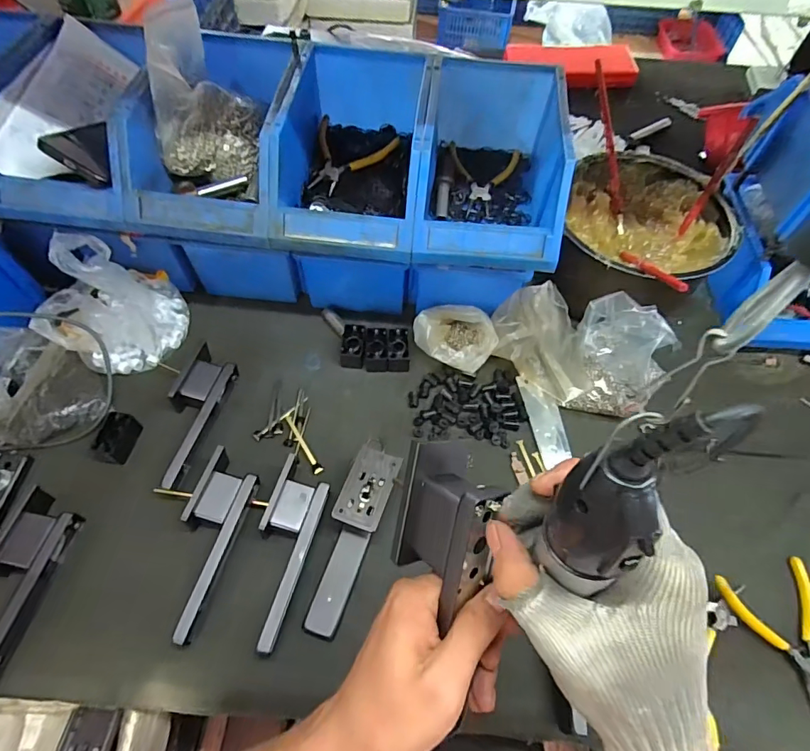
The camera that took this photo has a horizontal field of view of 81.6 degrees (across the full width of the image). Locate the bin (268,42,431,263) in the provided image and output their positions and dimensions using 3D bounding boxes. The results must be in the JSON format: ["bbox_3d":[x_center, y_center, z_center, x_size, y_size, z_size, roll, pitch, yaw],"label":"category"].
[{"bbox_3d":[-0.055,-0.264,0.543,0.150,0.117,0.263,6,60,2],"label":"bin"}]

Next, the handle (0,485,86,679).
[{"bbox_3d":[-0.389,0.204,0.459,0.065,0.035,0.180,10,60,4],"label":"handle"}]

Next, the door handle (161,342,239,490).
[{"bbox_3d":[-0.260,0.048,0.569,0.058,0.042,0.182,11,60,5],"label":"door handle"}]

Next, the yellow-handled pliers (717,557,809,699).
[{"bbox_3d":[0.387,0.257,0.466,0.107,0.025,0.127,-11,61,-8],"label":"yellow-handled pliers"}]

